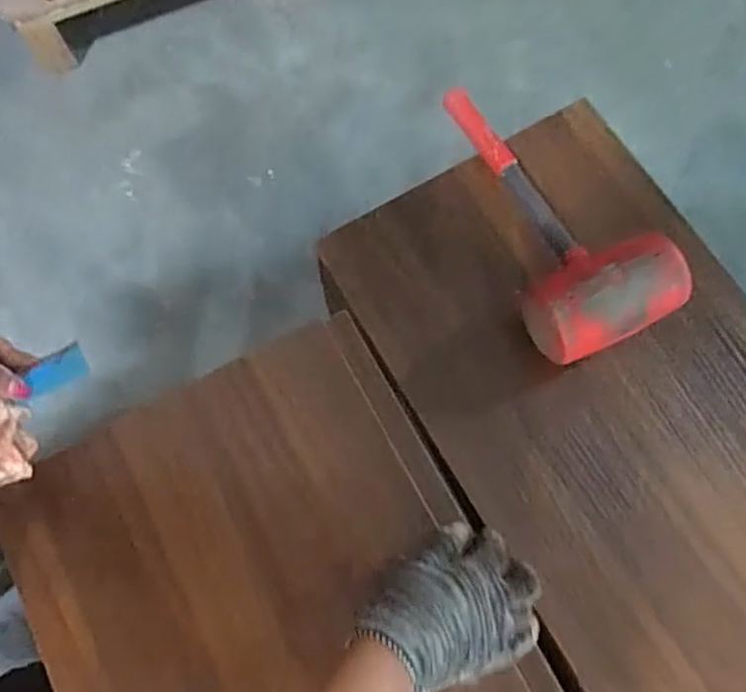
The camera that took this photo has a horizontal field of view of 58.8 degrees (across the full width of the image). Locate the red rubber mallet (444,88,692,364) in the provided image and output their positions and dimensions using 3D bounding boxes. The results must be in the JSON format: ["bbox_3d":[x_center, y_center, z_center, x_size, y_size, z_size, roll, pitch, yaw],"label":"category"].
[{"bbox_3d":[0.167,-0.123,0.616,0.139,0.080,0.295,-16,58,-7],"label":"red rubber mallet"}]

